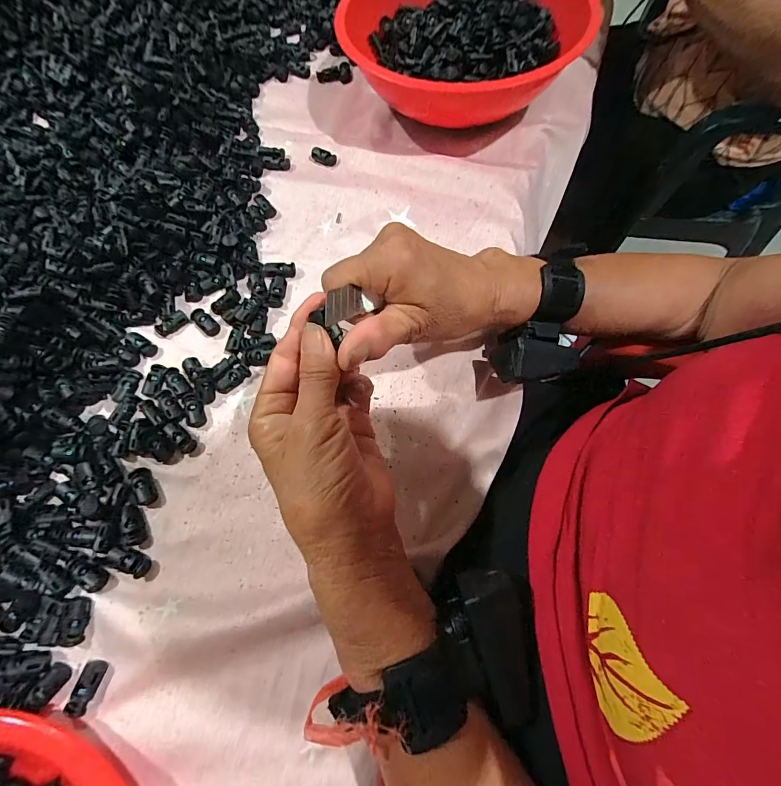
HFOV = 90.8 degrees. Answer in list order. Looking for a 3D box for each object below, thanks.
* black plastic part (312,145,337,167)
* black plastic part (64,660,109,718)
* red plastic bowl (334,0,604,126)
[{"bbox_3d":[-0.072,-0.255,0.414,0.030,0.008,0.015,18,70,8],"label":"black plastic part"},{"bbox_3d":[-0.188,0.182,0.237,0.014,0.006,0.027,12,69,6],"label":"black plastic part"},{"bbox_3d":[0.074,-0.366,0.413,0.240,0.079,0.239,-1,68,2],"label":"red plastic bowl"}]

